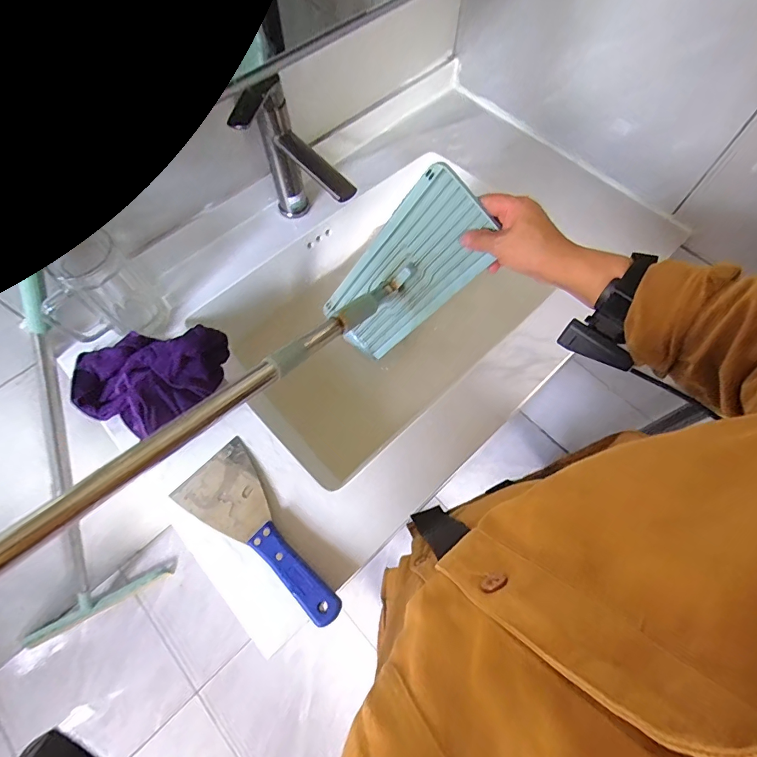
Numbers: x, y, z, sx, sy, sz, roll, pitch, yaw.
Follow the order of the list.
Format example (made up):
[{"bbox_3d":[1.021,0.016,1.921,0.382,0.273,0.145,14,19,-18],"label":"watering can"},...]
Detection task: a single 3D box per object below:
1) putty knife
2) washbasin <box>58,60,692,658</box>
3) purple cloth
[{"bbox_3d":[-0.128,0.169,0.465,0.228,0.022,0.090,42,72,18],"label":"putty knife"},{"bbox_3d":[0.008,-0.091,0.702,0.488,0.286,0.808,42,73,17],"label":"washbasin"},{"bbox_3d":[-0.287,0.001,0.519,0.173,0.059,0.140,-2,66,-1],"label":"purple cloth"}]

